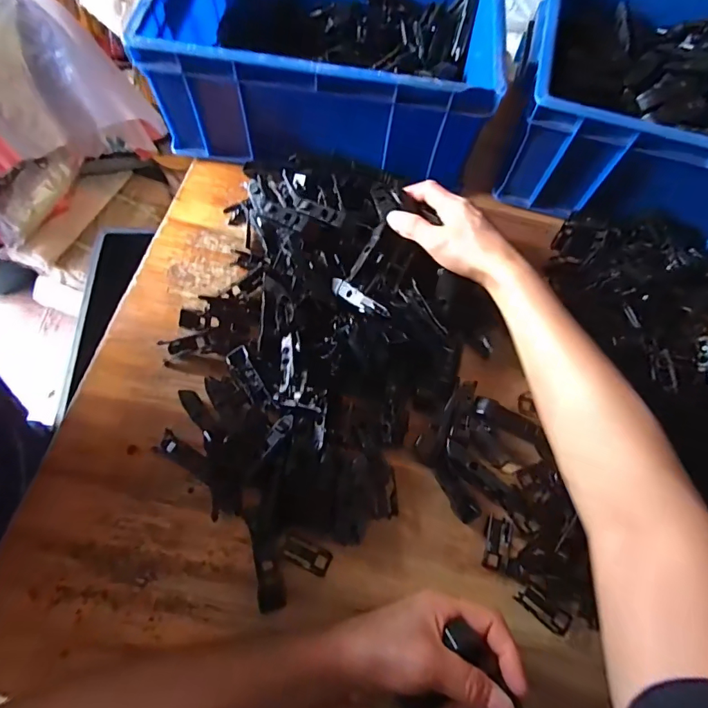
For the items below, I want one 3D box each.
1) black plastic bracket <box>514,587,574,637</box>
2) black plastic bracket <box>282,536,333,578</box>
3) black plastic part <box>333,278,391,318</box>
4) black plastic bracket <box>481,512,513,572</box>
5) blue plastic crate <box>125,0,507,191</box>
[{"bbox_3d":[0.143,0.193,0.330,0.039,0.012,0.017,31,68,24],"label":"black plastic bracket"},{"bbox_3d":[-0.037,0.156,0.338,0.037,0.005,0.018,22,67,6],"label":"black plastic bracket"},{"bbox_3d":[0.003,-0.048,0.378,0.014,0.012,0.068,-41,54,-18],"label":"black plastic part"},{"bbox_3d":[0.115,0.152,0.353,0.020,0.009,0.041,14,67,3],"label":"black plastic bracket"},{"bbox_3d":[-0.023,-0.339,0.498,0.329,0.151,0.265,8,66,0],"label":"blue plastic crate"}]

